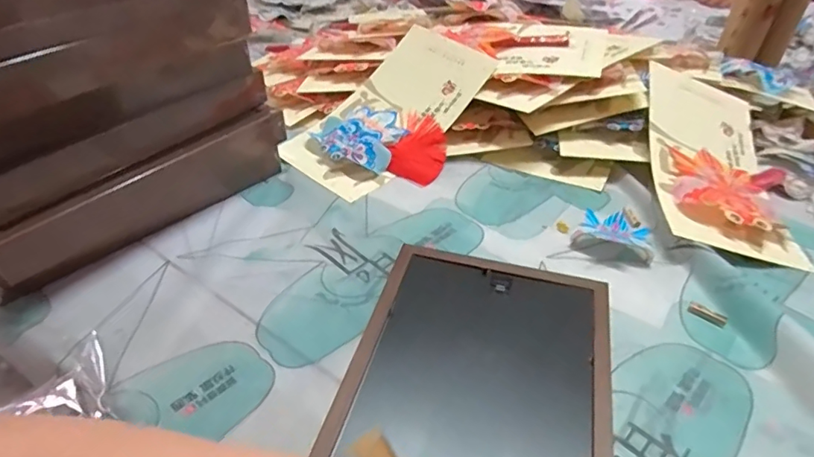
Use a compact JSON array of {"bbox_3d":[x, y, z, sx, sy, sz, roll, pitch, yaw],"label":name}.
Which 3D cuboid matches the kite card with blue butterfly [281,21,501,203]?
[{"bbox_3d":[-0.016,-0.165,0.746,0.205,0.041,0.317,31,67,23],"label":"kite card with blue butterfly"}]

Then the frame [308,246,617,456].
[{"bbox_3d":[0.044,0.142,0.364,0.195,0.014,0.349,12,42,12],"label":"frame"}]

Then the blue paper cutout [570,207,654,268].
[{"bbox_3d":[0.242,0.004,0.596,0.083,0.017,0.097,13,40,15],"label":"blue paper cutout"}]

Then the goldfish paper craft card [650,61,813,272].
[{"bbox_3d":[0.412,-0.092,0.666,0.186,0.032,0.316,19,51,-5],"label":"goldfish paper craft card"}]

